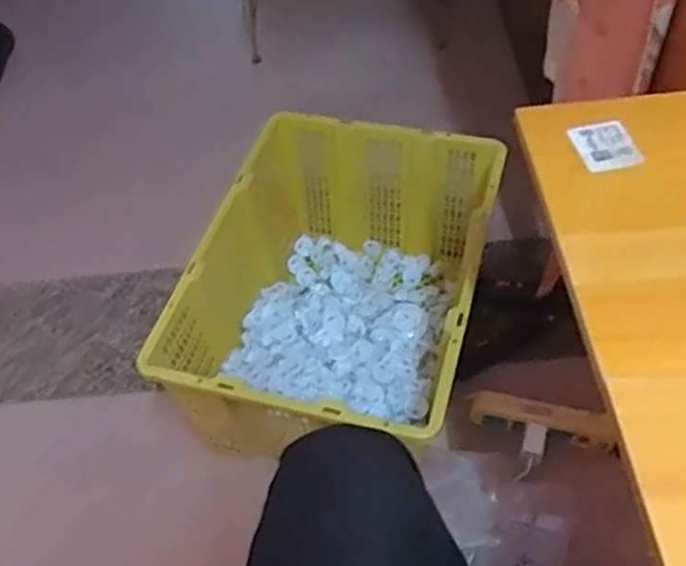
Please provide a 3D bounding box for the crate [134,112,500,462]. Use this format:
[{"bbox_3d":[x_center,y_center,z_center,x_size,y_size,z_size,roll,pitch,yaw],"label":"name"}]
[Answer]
[{"bbox_3d":[0.006,0.027,1.029,0.347,0.265,0.479,10,54,14],"label":"crate"}]

